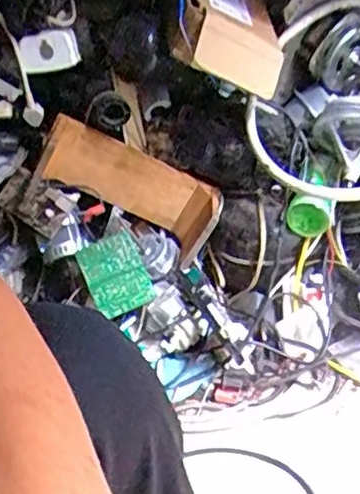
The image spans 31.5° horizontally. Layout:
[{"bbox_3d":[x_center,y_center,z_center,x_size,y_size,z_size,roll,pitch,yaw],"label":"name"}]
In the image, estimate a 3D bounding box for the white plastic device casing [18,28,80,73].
[{"bbox_3d":[-0.199,-0.299,0.972,0.083,0.056,0.020,-11,15,5],"label":"white plastic device casing"}]

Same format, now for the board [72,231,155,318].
[{"bbox_3d":[-0.101,0.042,1.019,0.095,0.011,0.124,-25,73,-17],"label":"board"}]

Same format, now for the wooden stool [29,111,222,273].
[{"bbox_3d":[-0.086,-0.094,1.055,0.304,0.125,0.084,28,38,-5],"label":"wooden stool"}]

